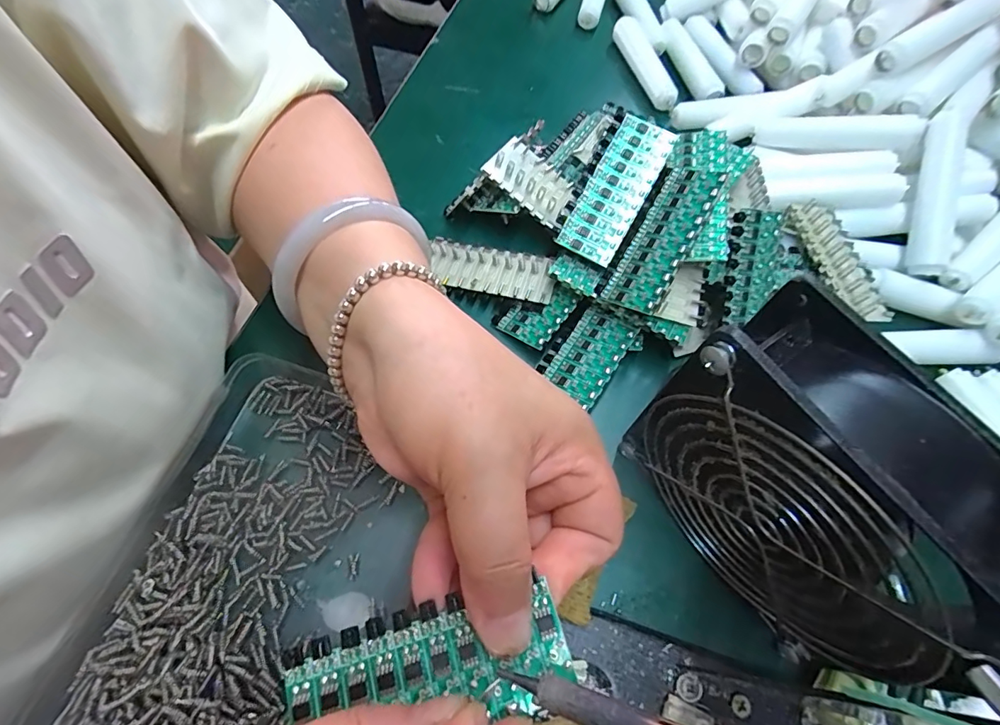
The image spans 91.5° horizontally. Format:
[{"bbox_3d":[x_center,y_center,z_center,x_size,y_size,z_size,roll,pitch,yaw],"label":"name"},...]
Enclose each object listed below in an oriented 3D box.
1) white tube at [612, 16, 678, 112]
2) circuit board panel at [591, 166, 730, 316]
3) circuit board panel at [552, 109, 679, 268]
[{"bbox_3d":[0.109,-0.223,0.364,0.016,0.017,0.094,-16,65,-8],"label":"white tube"},{"bbox_3d":[0.078,-0.062,0.243,0.036,0.004,0.075,30,93,42],"label":"circuit board panel"},{"bbox_3d":[0.059,-0.092,0.258,0.036,0.008,0.075,29,95,13],"label":"circuit board panel"}]

